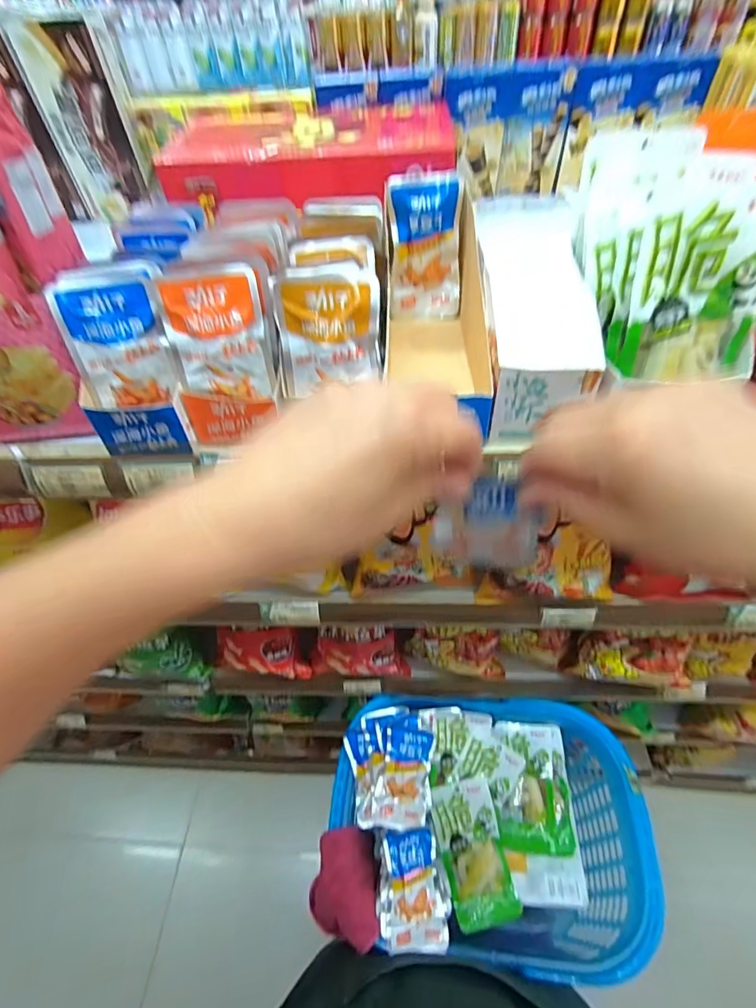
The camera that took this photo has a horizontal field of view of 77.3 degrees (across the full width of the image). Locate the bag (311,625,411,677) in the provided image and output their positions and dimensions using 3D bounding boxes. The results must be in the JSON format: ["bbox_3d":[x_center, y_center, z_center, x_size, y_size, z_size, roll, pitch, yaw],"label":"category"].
[{"bbox_3d":[-0.027,0.222,0.695,0.147,0.116,0.042,1,50,2],"label":"bag"}]

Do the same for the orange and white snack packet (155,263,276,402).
[{"bbox_3d":[-0.115,-0.118,0.342,0.066,0.093,0.010,-10,33,-5],"label":"orange and white snack packet"}]

